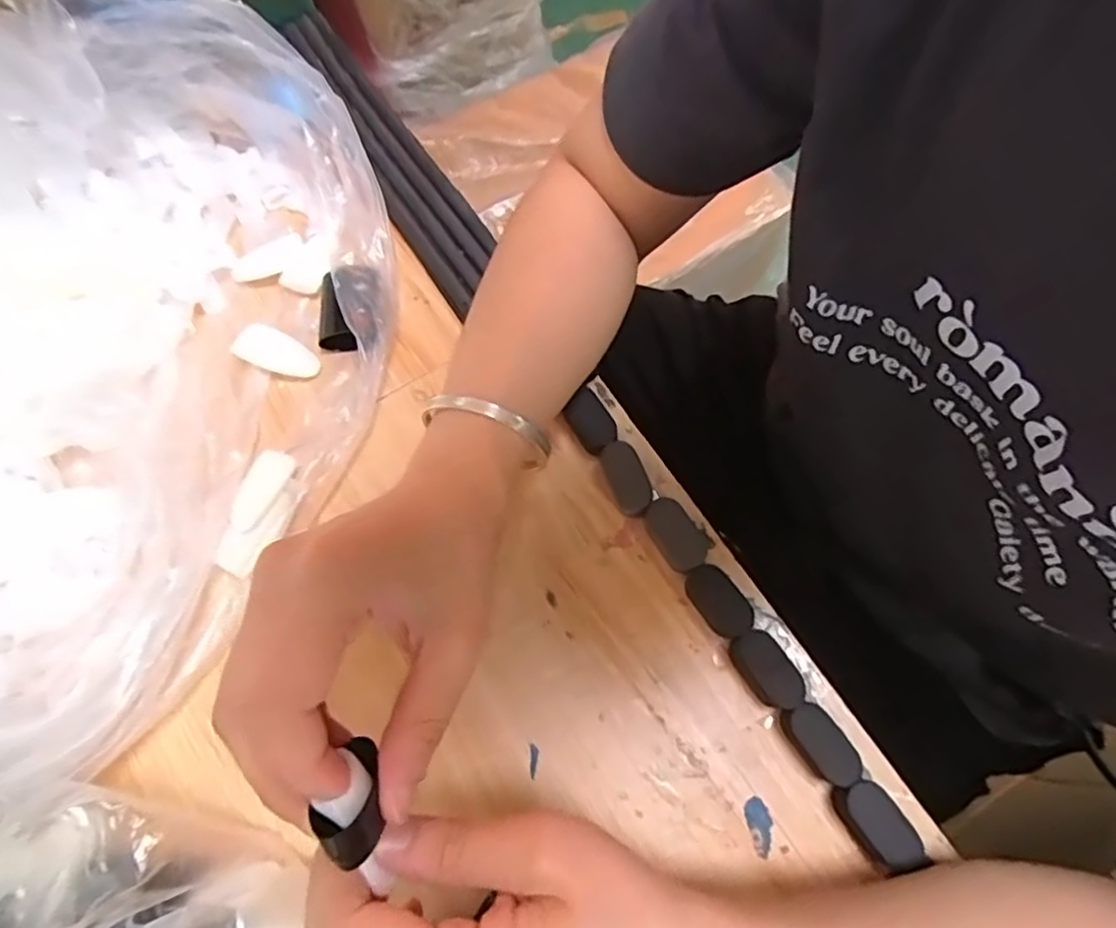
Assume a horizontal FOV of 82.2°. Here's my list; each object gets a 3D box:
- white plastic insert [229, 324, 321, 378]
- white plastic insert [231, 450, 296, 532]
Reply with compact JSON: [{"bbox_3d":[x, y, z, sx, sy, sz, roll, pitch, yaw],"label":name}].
[{"bbox_3d":[-0.157,-0.063,0.358,0.047,0.008,0.022,20,70,-7],"label":"white plastic insert"},{"bbox_3d":[-0.152,0.012,0.326,0.019,0.004,0.044,23,72,10],"label":"white plastic insert"}]

